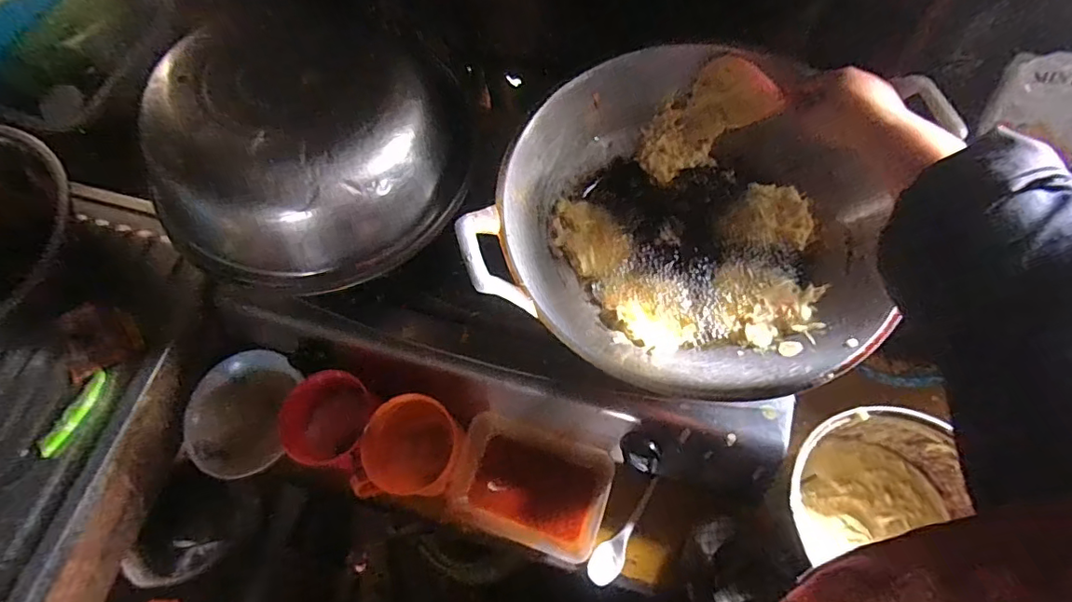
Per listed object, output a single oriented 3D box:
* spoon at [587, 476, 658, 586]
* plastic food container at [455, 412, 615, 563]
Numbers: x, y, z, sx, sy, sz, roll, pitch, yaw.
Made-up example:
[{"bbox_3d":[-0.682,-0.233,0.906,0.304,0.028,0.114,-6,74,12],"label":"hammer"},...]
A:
[{"bbox_3d":[0.107,0.265,0.613,0.034,0.025,0.129,38,71,13],"label":"spoon"},{"bbox_3d":[-0.008,0.213,0.626,0.173,0.083,0.126,17,67,5],"label":"plastic food container"}]

